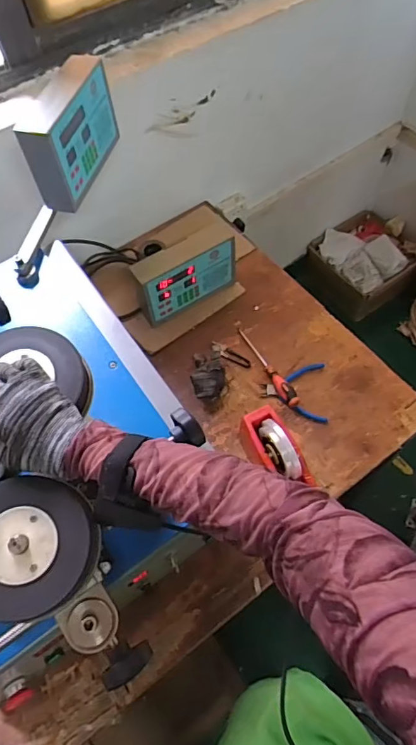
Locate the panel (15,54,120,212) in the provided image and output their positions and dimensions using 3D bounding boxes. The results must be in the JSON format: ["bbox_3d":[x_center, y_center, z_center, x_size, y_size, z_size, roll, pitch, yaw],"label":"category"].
[{"bbox_3d":[-0.231,-0.413,0.832,0.059,0.142,0.231,13,62,9],"label":"panel"}]

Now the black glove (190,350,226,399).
[{"bbox_3d":[0.001,0.004,0.986,0.069,0.053,0.109,4,61,4],"label":"black glove"}]

